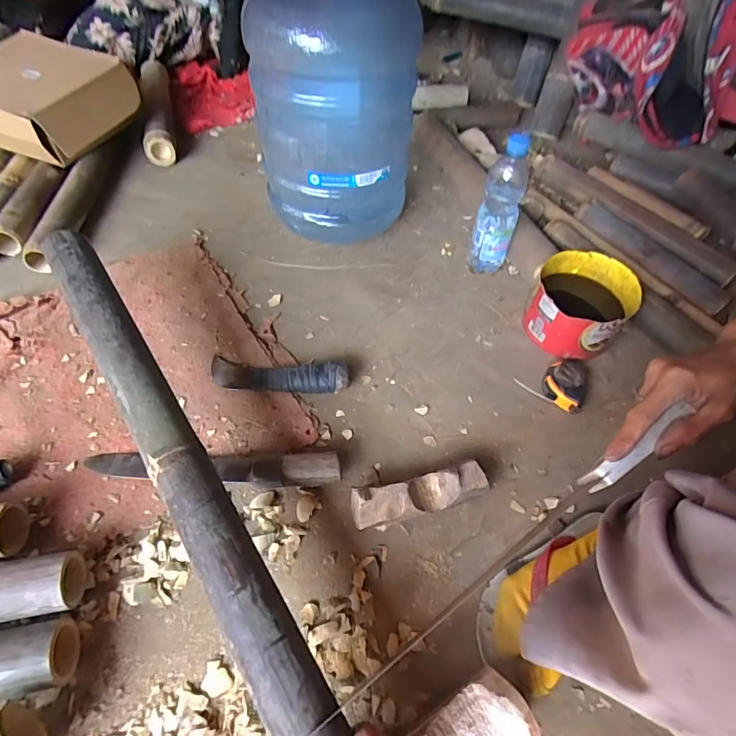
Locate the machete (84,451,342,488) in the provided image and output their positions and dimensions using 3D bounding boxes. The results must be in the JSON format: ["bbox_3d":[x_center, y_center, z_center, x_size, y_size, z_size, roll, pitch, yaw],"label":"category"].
[{"bbox_3d":[-0.194,0.123,0.566,0.315,0.039,0.051,1,54,-4],"label":"machete"}]

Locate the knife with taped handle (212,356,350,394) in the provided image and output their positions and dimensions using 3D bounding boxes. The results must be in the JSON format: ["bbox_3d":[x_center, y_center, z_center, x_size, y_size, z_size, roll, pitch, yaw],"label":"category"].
[{"bbox_3d":[-0.131,0.009,0.658,0.205,0.038,0.050,8,54,1],"label":"knife with taped handle"}]

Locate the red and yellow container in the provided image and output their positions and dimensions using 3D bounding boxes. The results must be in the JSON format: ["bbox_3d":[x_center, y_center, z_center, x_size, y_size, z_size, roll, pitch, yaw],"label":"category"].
[{"bbox_3d":[0.328,-0.095,0.715,0.136,0.113,0.146,2,54,-3],"label":"red and yellow container"}]

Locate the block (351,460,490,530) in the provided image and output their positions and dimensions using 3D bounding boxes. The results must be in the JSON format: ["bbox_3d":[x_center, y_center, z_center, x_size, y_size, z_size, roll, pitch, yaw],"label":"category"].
[{"bbox_3d":[0.062,0.158,0.556,0.166,0.046,0.051,-9,55,-11],"label":"block"}]

